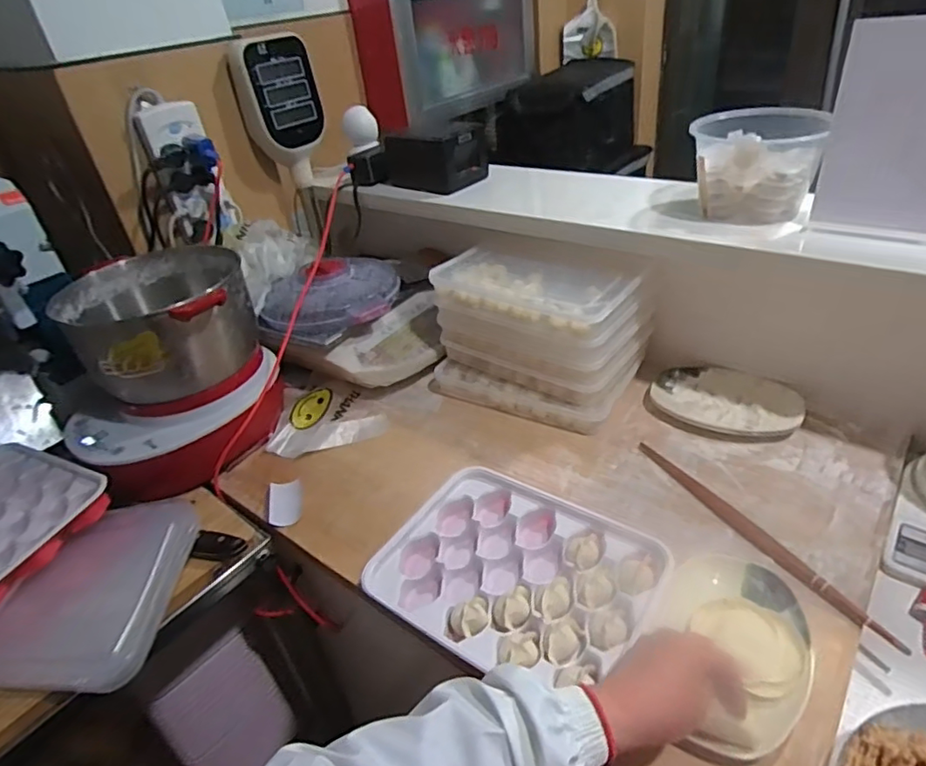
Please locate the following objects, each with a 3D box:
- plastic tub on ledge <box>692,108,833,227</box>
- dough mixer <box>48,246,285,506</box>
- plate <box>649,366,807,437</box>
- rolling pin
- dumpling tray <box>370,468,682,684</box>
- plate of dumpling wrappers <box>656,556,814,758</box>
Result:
[{"bbox_3d":[0.380,-0.286,0.753,0.151,0.113,0.122,15,40,29],"label":"plastic tub on ledge"},{"bbox_3d":[-0.439,-0.022,0.855,0.284,0.256,0.260,-25,38,-24],"label":"dough mixer"},{"bbox_3d":[0.382,0.022,0.844,0.196,0.021,0.133,8,38,21],"label":"plate"},{"bbox_3d":[0.328,0.166,0.663,0.024,0.016,0.348,-21,37,-19],"label":"rolling pin"},{"bbox_3d":[0.061,0.209,0.637,0.284,0.036,0.225,18,42,32],"label":"dumpling tray"},{"bbox_3d":[0.252,0.249,0.543,0.127,0.021,0.193,13,40,27],"label":"plate of dumpling wrappers"}]

